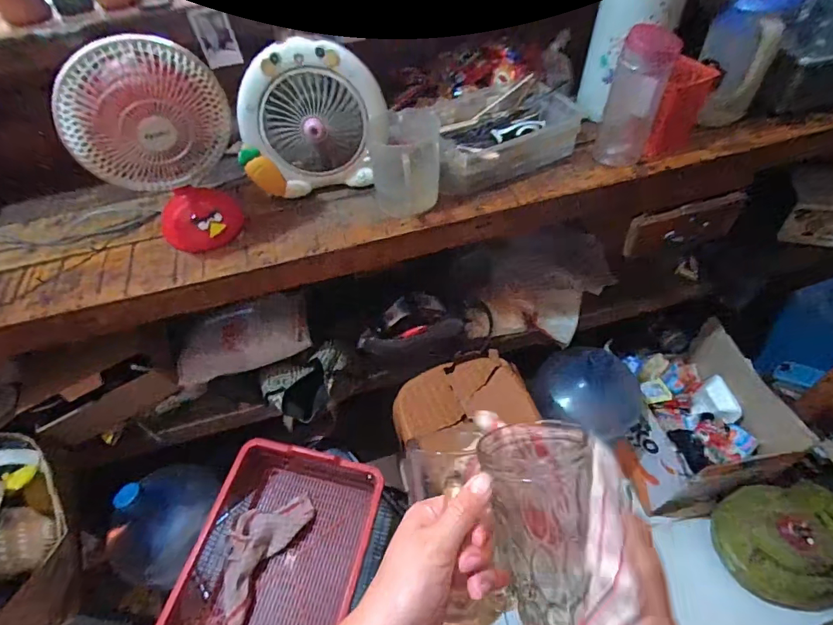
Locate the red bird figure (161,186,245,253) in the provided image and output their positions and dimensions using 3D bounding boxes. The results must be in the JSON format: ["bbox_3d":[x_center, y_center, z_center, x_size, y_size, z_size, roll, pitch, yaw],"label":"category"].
[{"bbox_3d":[-0.392,-0.172,0.824,0.133,0.049,0.145,-3,50,3],"label":"red bird figure"}]

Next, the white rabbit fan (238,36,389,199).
[{"bbox_3d":[-0.184,-0.331,0.794,0.249,0.239,0.074,-3,50,2],"label":"white rabbit fan"}]

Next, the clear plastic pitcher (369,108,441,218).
[{"bbox_3d":[-0.020,-0.264,0.820,0.122,0.135,0.164,-5,50,1],"label":"clear plastic pitcher"}]

